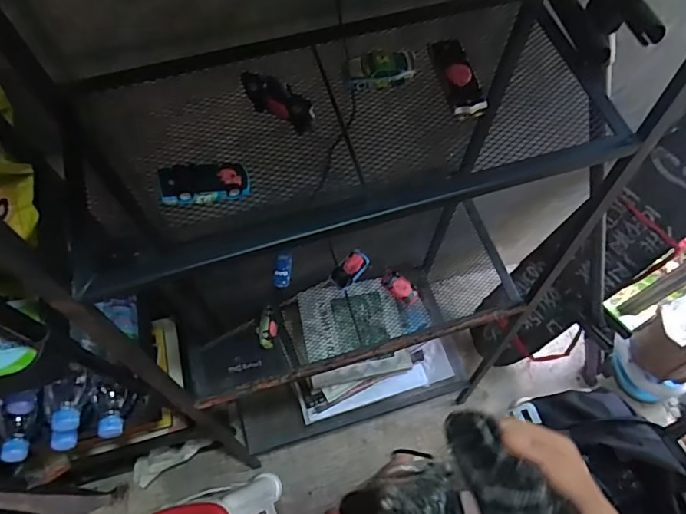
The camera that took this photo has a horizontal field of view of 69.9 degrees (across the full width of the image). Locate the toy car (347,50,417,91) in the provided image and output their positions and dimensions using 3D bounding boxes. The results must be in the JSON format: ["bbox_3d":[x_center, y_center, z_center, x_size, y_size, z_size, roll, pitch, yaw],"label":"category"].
[{"bbox_3d":[0.039,-0.191,0.501,0.068,0.018,0.033,-6,65,-4],"label":"toy car"}]

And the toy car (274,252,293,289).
[{"bbox_3d":[-0.100,0.022,0.821,0.027,0.013,0.061,7,91,3],"label":"toy car"}]

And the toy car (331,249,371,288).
[{"bbox_3d":[0.013,0.019,0.813,0.070,0.018,0.037,-39,71,-17],"label":"toy car"}]

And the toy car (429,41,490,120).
[{"bbox_3d":[0.114,-0.181,0.493,0.035,0.020,0.090,-17,66,-9],"label":"toy car"}]

